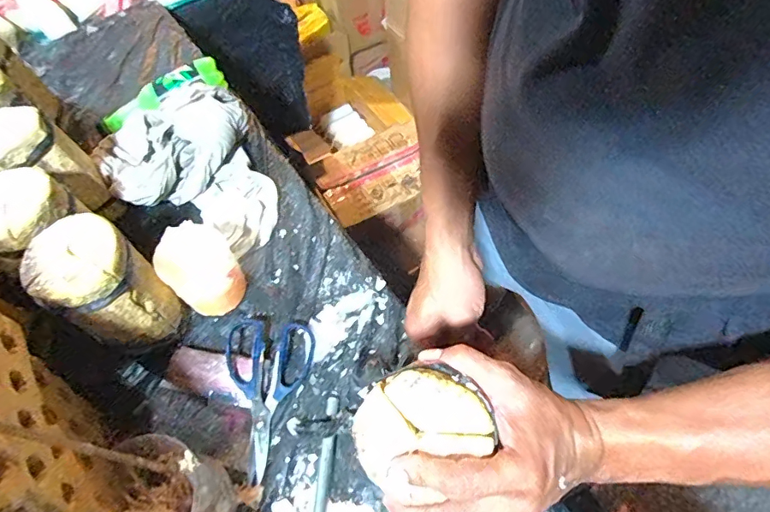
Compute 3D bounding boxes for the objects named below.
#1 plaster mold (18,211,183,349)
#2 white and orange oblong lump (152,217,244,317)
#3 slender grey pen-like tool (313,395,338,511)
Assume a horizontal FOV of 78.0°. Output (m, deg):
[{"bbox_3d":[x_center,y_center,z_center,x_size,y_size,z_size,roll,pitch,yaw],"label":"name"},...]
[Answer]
[{"bbox_3d":[-0.276,0.038,0.492,0.089,0.156,0.089,30,67,21],"label":"plaster mold"},{"bbox_3d":[-0.200,0.020,0.534,0.074,0.099,0.072,-37,64,-16],"label":"white and orange oblong lump"},{"bbox_3d":[-0.060,0.215,0.450,0.014,0.014,0.162,1,61,5],"label":"slender grey pen-like tool"}]

